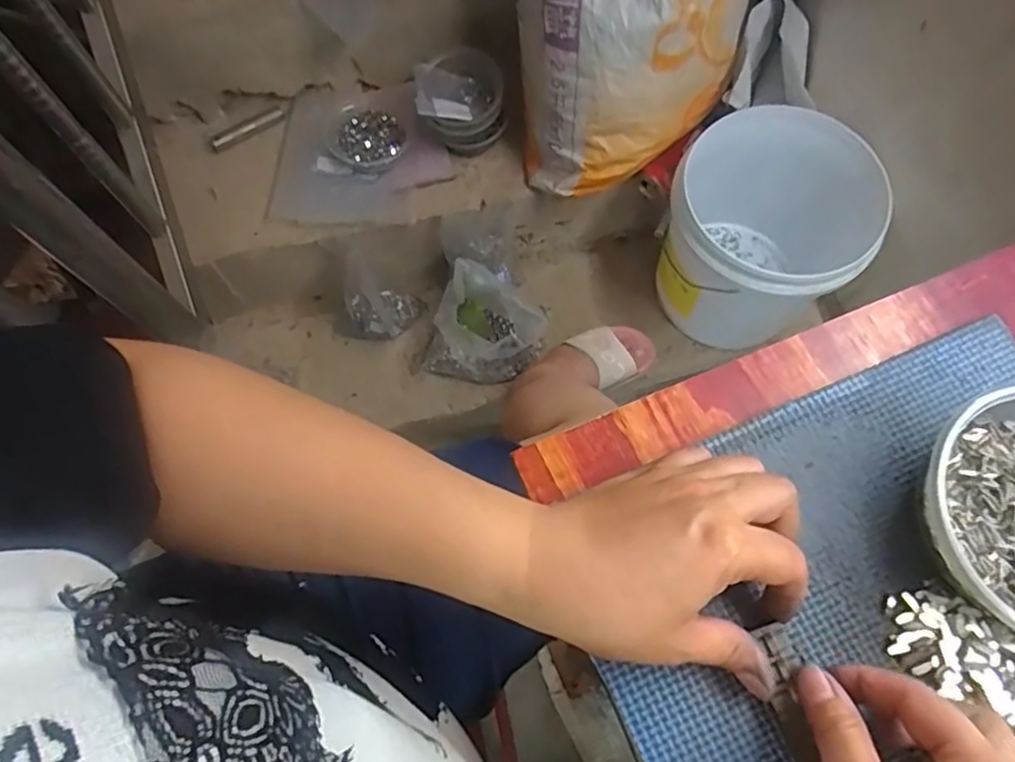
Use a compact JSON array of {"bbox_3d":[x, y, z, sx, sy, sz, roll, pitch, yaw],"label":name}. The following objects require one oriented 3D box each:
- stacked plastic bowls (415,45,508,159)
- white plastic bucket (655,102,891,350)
[{"bbox_3d":[-0.067,-0.385,0.915,0.121,0.106,0.092,-9,72,-4],"label":"stacked plastic bowls"},{"bbox_3d":[0.374,-0.222,0.951,0.280,0.255,0.310,37,75,11],"label":"white plastic bucket"}]

